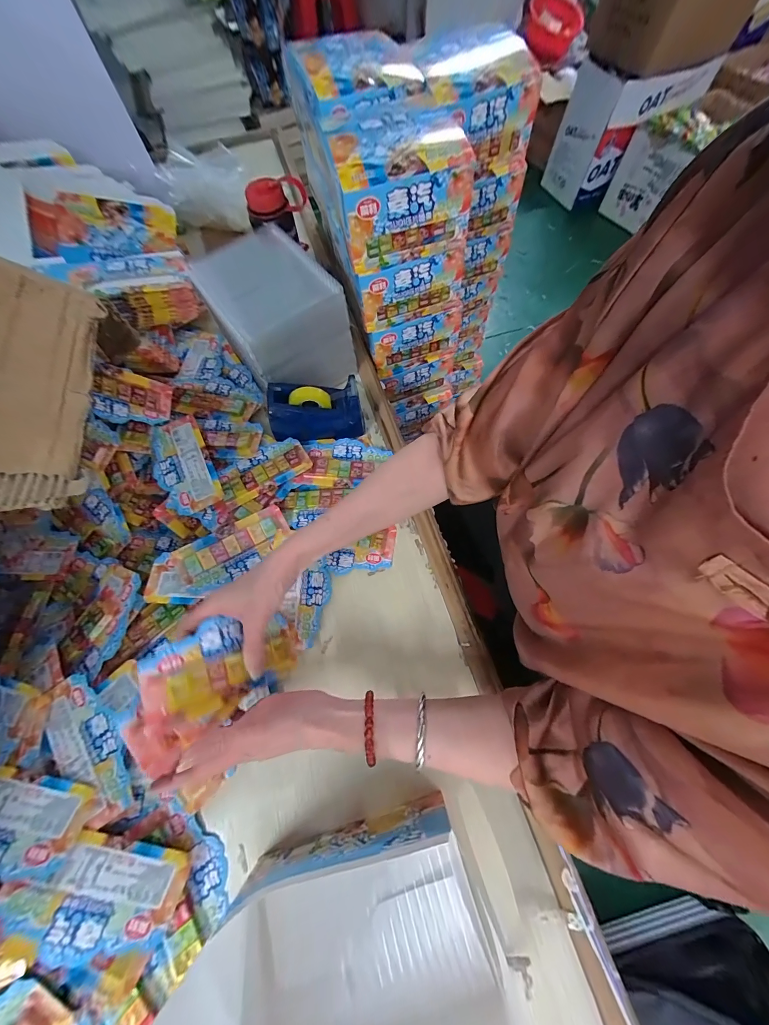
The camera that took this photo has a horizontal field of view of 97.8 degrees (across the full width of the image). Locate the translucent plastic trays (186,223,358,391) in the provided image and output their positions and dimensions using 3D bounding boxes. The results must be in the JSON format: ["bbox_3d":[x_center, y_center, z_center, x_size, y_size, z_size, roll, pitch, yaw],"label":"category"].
[{"bbox_3d":[-0.163,-0.293,0.502,0.153,0.138,0.207,-33,78,-13],"label":"translucent plastic trays"}]

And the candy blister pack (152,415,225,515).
[{"bbox_3d":[-0.287,-0.068,0.477,0.078,0.025,0.150,-26,70,-8],"label":"candy blister pack"}]

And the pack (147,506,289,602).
[{"bbox_3d":[-0.213,0.056,0.432,0.180,0.010,0.067,-27,70,-9],"label":"pack"}]

